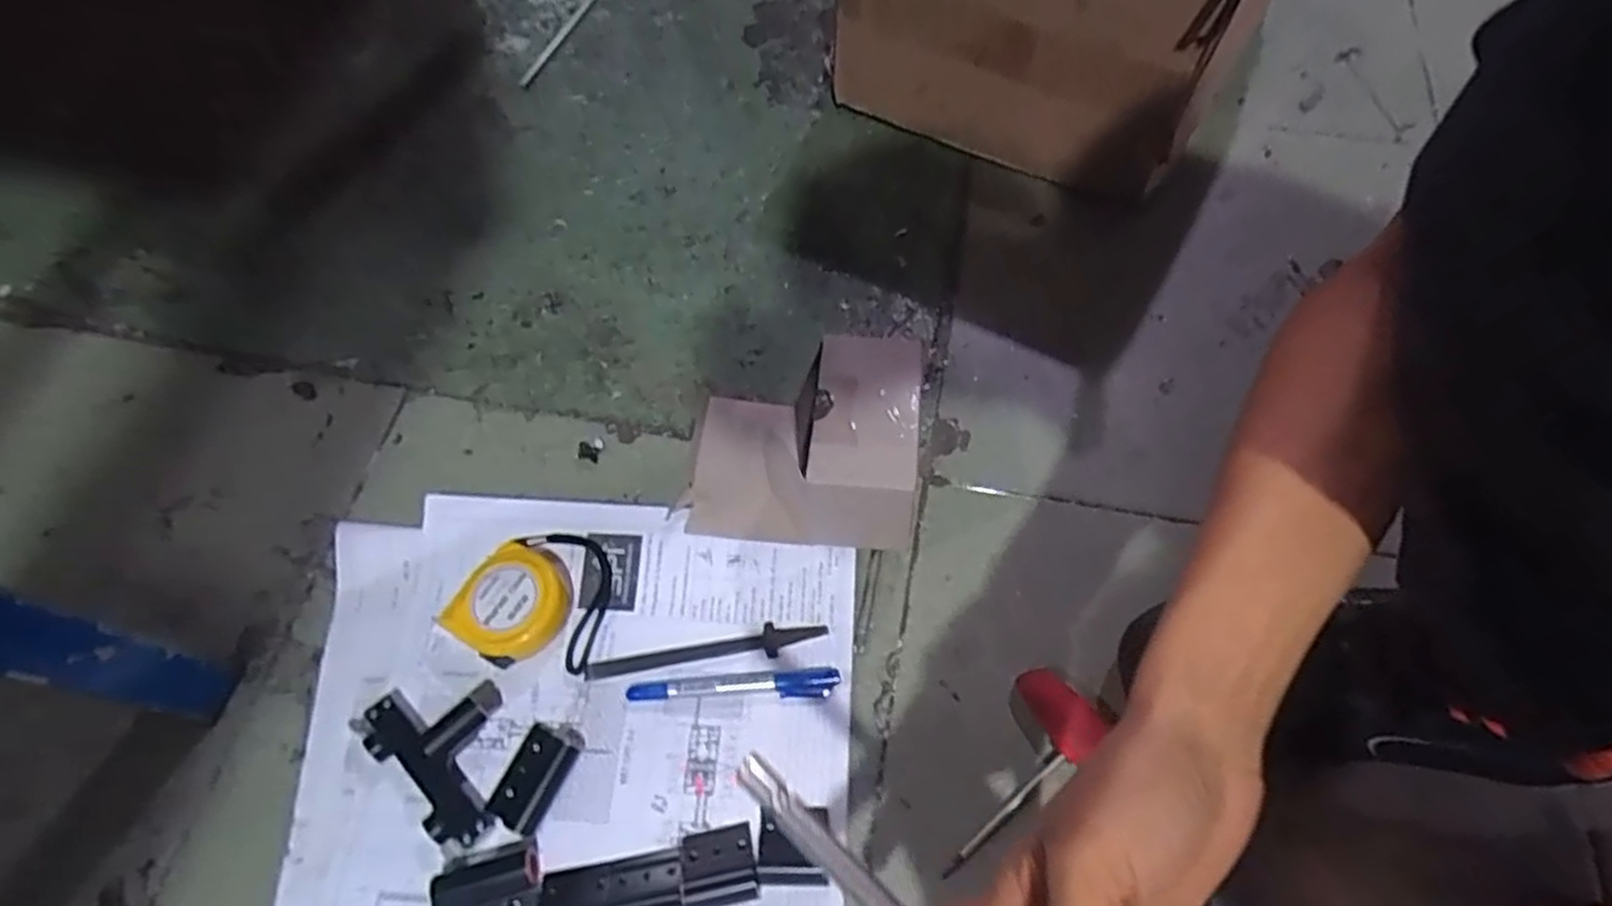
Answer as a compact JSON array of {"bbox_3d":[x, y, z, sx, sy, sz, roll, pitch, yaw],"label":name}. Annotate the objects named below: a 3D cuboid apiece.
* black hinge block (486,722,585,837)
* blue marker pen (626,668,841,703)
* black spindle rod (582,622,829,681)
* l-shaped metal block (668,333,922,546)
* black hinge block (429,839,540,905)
[{"bbox_3d":[-0.163,0.190,0.469,0.037,0.017,0.061,25,67,11],"label":"black hinge block"},{"bbox_3d":[-0.046,0.148,0.496,0.132,0.011,0.017,-3,65,-2],"label":"blue marker pen"},{"bbox_3d":[-0.065,0.130,0.512,0.156,0.009,0.020,-9,65,-5],"label":"black spindle rod"},{"bbox_3d":[-0.007,-0.007,0.526,0.153,0.103,0.118,3,65,1],"label":"l-shaped metal block"},{"bbox_3d":[-0.179,0.246,0.440,0.057,0.014,0.043,-14,66,-7],"label":"black hinge block"}]

